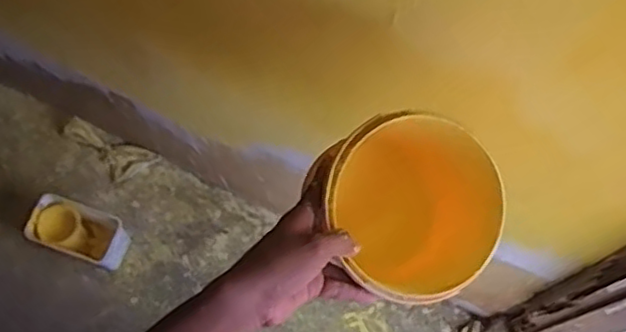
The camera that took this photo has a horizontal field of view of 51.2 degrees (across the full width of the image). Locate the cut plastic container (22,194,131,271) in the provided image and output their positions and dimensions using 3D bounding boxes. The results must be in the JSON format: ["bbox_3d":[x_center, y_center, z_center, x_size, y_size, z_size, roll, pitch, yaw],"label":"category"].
[{"bbox_3d":[-0.542,0.163,1.539,0.208,0.136,0.116,16,70,5],"label":"cut plastic container"}]

